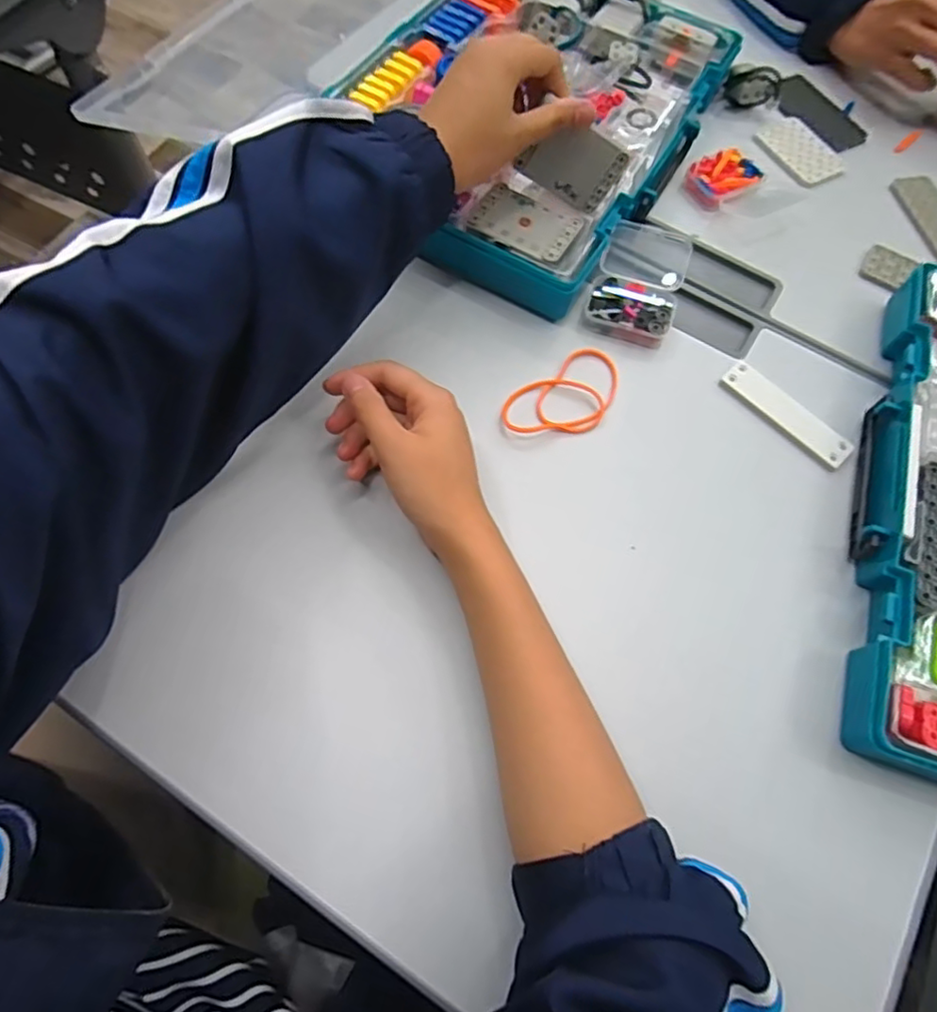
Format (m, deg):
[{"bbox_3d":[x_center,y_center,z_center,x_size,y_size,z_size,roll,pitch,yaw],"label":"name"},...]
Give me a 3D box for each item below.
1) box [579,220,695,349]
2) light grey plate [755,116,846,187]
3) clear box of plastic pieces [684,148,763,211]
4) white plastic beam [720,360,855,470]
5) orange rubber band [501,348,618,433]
[{"bbox_3d":[0.132,-0.174,0.476,0.065,0.026,0.097,18,68,5],"label":"box"},{"bbox_3d":[0.302,-0.324,0.560,0.049,0.005,0.082,-24,70,-12],"label":"light grey plate"},{"bbox_3d":[0.220,-0.286,0.535,0.062,0.020,0.046,-32,72,-15],"label":"clear box of plastic pieces"},{"bbox_3d":[0.230,-0.067,0.443,0.028,0.006,0.100,-41,75,-17],"label":"white plastic beam"},{"bbox_3d":[0.072,-0.077,0.441,0.097,0.004,0.055,-36,74,-16],"label":"orange rubber band"}]

